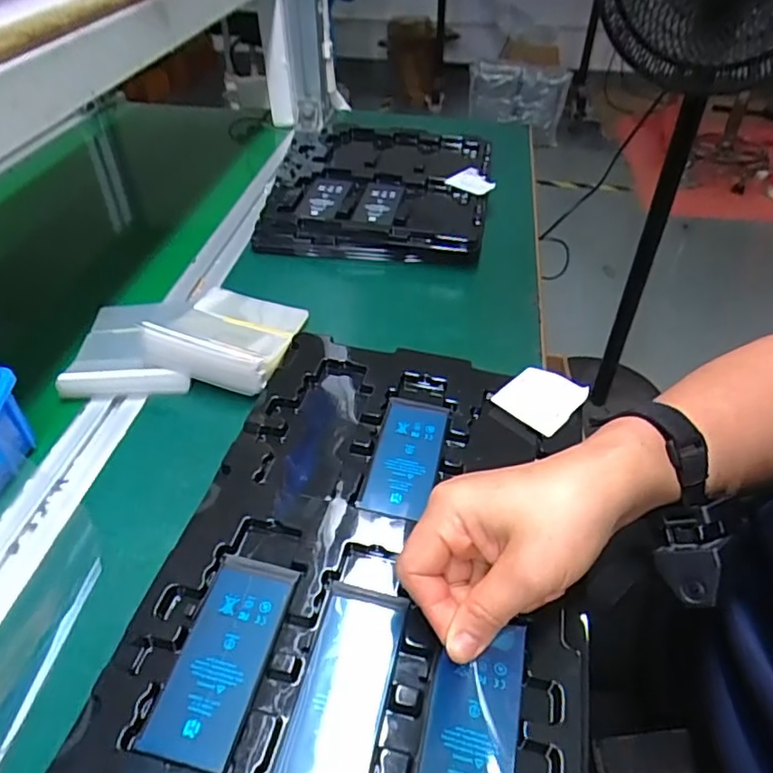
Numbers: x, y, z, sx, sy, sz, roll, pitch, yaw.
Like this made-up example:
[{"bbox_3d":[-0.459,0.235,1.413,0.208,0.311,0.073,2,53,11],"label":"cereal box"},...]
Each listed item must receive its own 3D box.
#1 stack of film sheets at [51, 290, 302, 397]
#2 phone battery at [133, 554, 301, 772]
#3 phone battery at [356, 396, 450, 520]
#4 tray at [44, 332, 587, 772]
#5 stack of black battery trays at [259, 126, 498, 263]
[{"bbox_3d":[-0.161,-0.047,0.464,0.175,0.037,0.124,0,44,-1],"label":"stack of film sheets"},{"bbox_3d":[-0.081,0.131,0.288,0.045,0.004,0.099,9,45,9],"label":"phone battery"},{"bbox_3d":[0.013,0.045,0.389,0.044,0.006,0.098,10,45,10],"label":"phone battery"},{"bbox_3d":[-0.003,0.085,0.336,0.223,0.014,0.331,9,44,9],"label":"tray"},{"bbox_3d":[-0.008,-0.231,0.672,0.240,0.041,0.279,5,44,4],"label":"stack of black battery trays"}]

